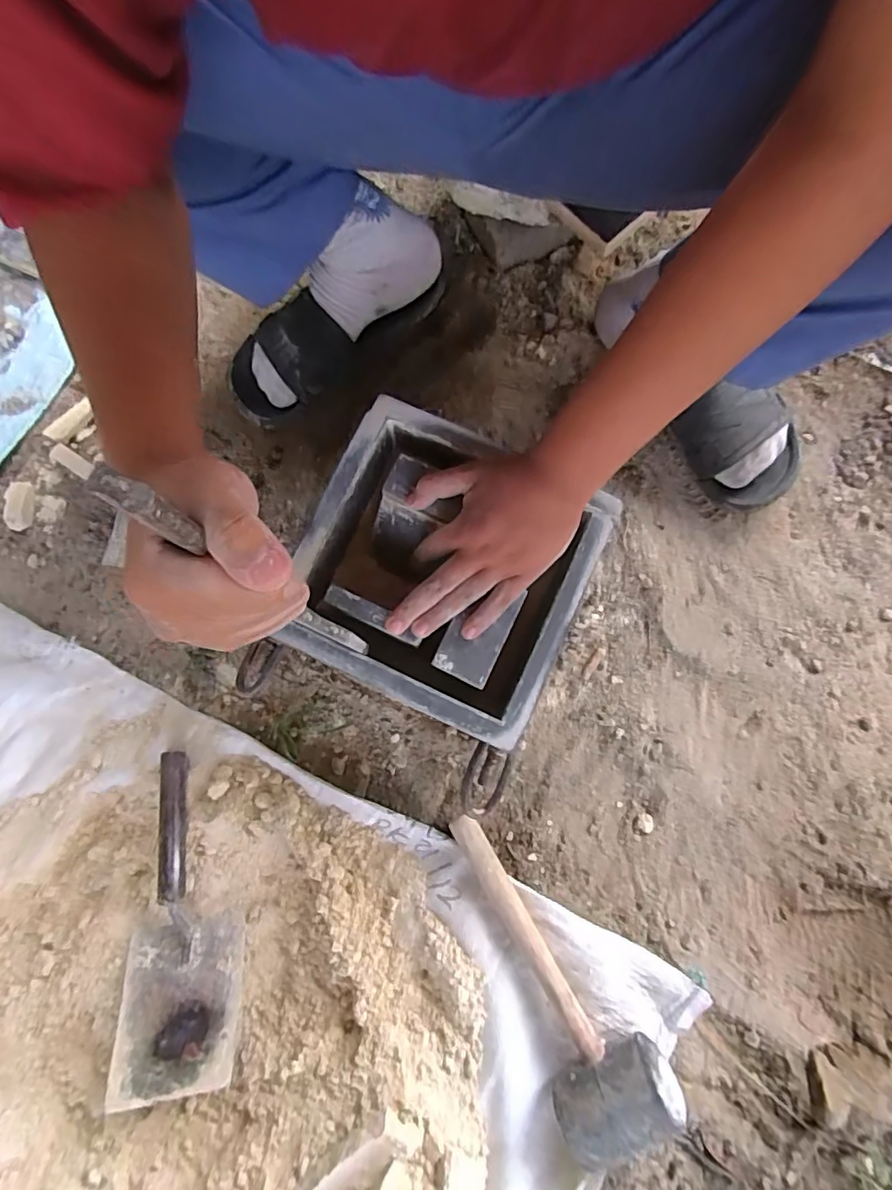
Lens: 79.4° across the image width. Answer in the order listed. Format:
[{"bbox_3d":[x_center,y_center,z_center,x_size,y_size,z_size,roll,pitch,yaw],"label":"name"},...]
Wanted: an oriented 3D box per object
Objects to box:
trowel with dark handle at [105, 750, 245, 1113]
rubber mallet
[{"bbox_3d":[-0.257,0.297,0.508,0.109,0.050,0.281,-8,77,-1],"label":"trowel with dark handle"},{"bbox_3d":[0.082,0.333,0.484,0.104,0.077,0.284,-33,79,-6],"label":"rubber mallet"}]

